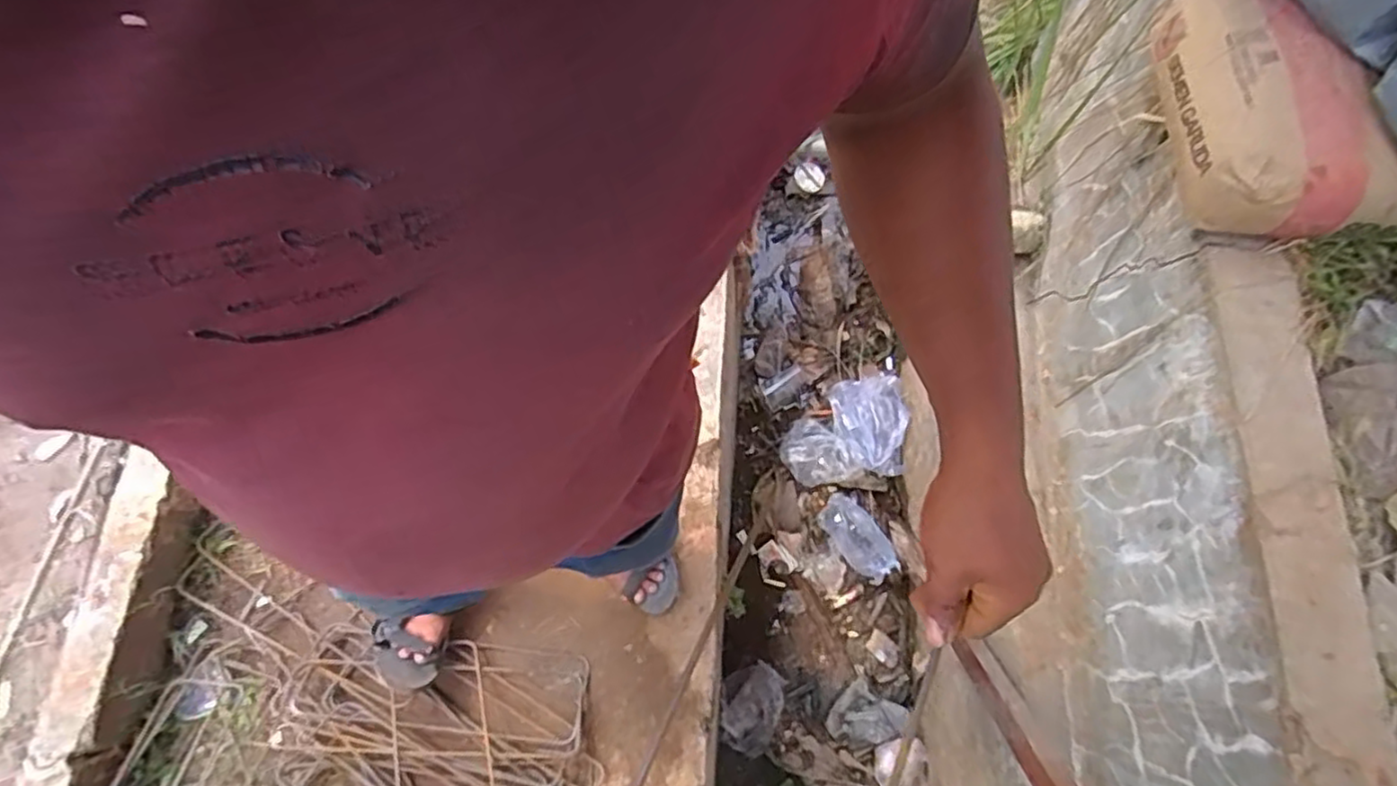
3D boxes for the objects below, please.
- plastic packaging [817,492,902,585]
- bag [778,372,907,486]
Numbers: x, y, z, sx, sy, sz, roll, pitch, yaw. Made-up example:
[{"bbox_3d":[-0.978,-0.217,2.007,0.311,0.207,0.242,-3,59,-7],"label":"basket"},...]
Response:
[{"bbox_3d":[0.419,0.371,1.786,0.123,0.057,0.239,-29,71,-11],"label":"plastic packaging"},{"bbox_3d":[0.390,0.094,1.854,0.337,0.106,0.276,-8,69,-3],"label":"bag"}]

